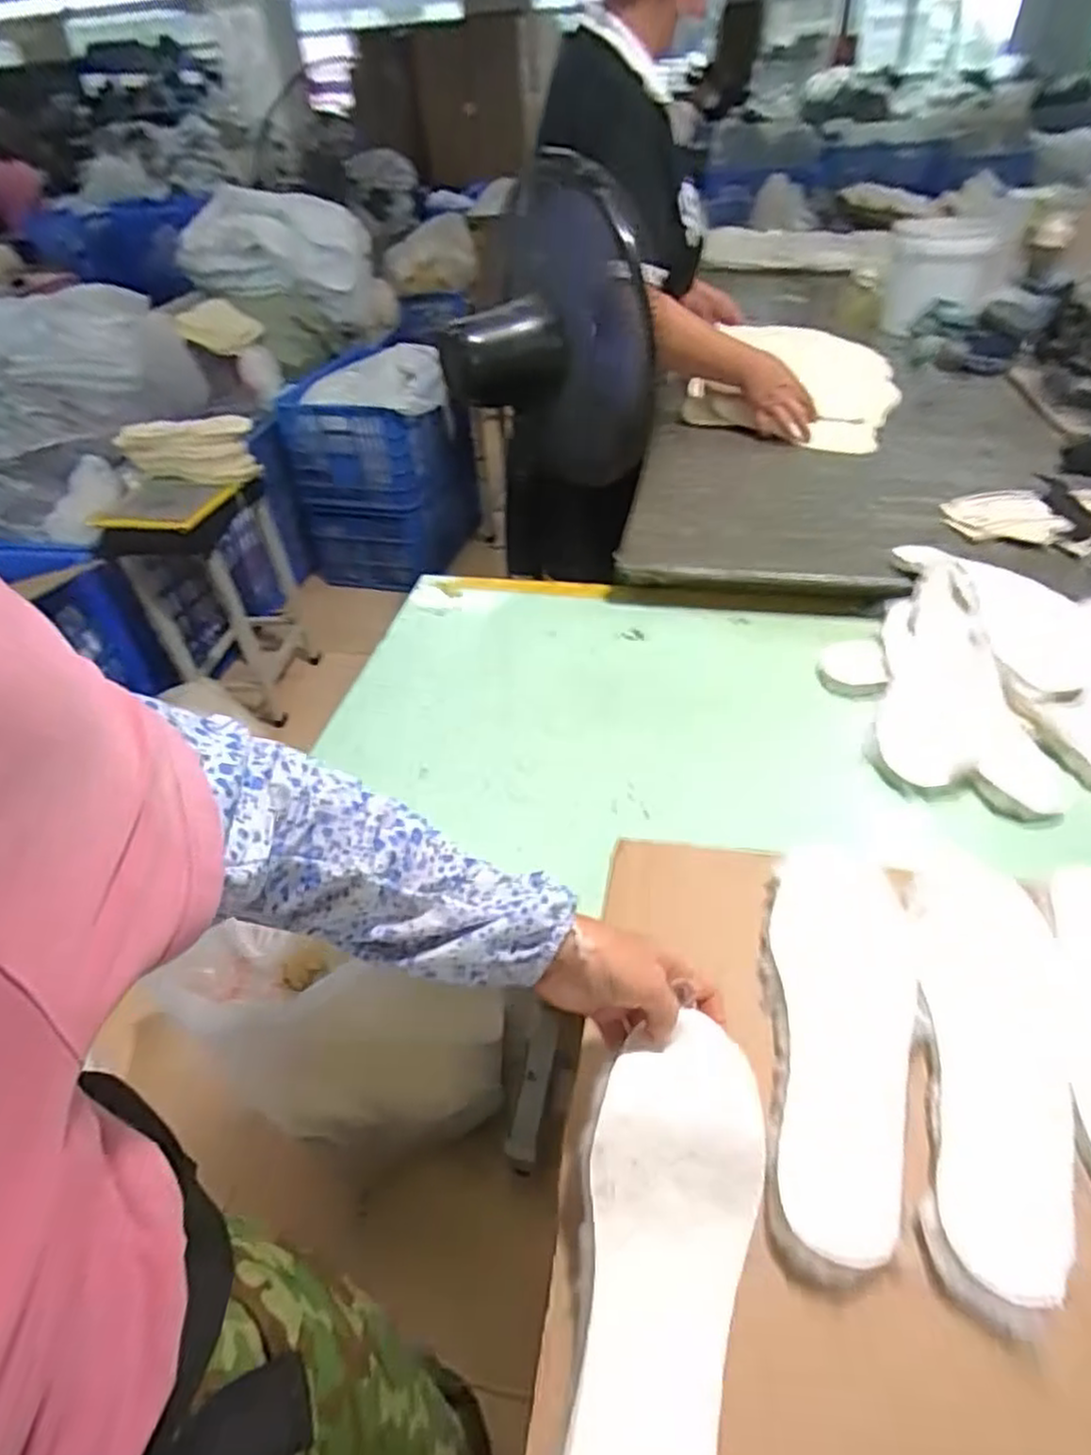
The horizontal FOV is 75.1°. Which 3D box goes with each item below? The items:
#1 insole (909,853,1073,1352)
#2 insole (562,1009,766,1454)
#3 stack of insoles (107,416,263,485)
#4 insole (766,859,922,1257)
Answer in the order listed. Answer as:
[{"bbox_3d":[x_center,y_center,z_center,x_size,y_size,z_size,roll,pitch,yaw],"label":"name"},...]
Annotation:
[{"bbox_3d":[0.286,0.203,0.461,0.088,0.011,0.296,12,46,18],"label":"insole"},{"bbox_3d":[0.058,0.286,0.364,0.086,0.029,0.254,8,58,14],"label":"insole"},{"bbox_3d":[-0.830,-0.637,1.627,0.332,0.115,0.111,6,44,12],"label":"stack of insoles"},{"bbox_3d":[0.202,0.196,0.486,0.093,0.016,0.282,9,45,15],"label":"insole"}]

